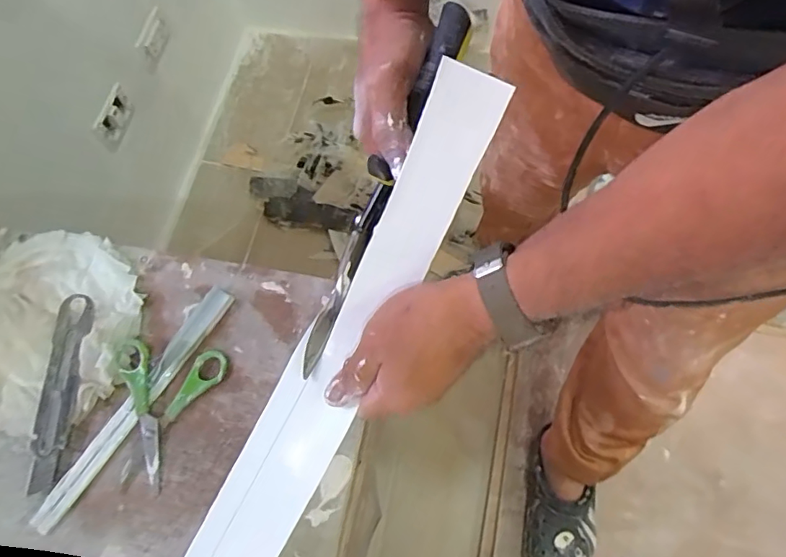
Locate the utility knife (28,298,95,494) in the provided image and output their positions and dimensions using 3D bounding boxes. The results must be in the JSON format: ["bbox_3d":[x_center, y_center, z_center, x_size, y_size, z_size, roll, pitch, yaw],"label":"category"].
[{"bbox_3d":[-0.271,0.090,0.443,0.028,0.017,0.154,4,78,5],"label":"utility knife"}]

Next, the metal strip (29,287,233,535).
[{"bbox_3d":[-0.209,0.101,0.446,0.020,0.010,0.222,29,71,15],"label":"metal strip"}]

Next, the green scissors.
[{"bbox_3d":[-0.196,0.102,0.441,0.086,0.018,0.110,15,68,10],"label":"green scissors"}]

